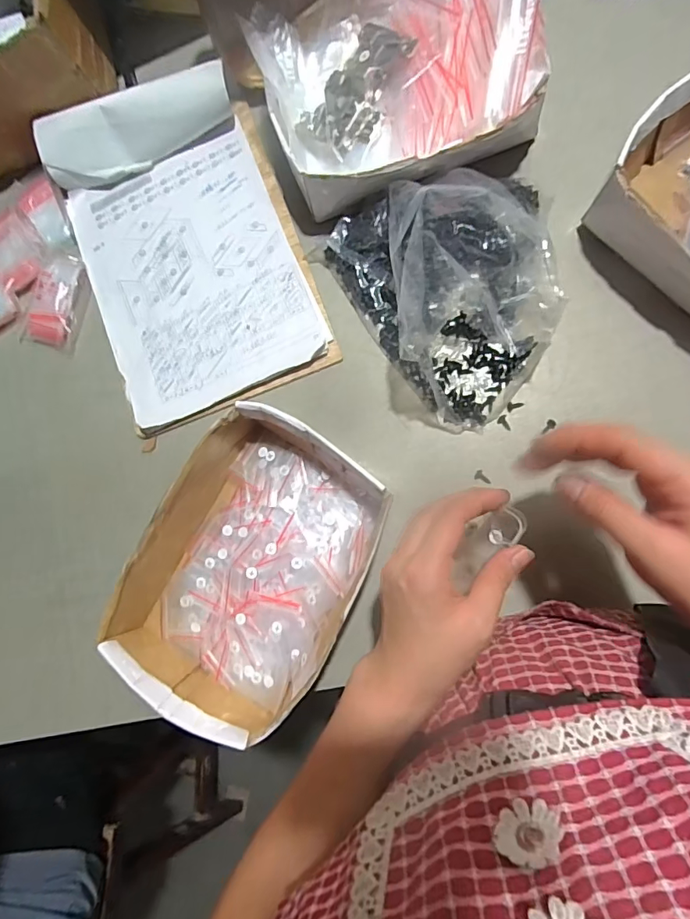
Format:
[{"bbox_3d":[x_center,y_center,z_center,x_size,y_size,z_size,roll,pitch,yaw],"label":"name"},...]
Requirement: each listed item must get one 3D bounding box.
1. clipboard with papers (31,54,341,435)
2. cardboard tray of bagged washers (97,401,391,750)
[{"bbox_3d":[-0.164,-0.214,0.477,0.221,0.046,0.324,-21,81,4],"label":"clipboard with papers"},{"bbox_3d":[-0.085,0.095,0.416,0.169,0.060,0.254,29,87,9],"label":"cardboard tray of bagged washers"}]

